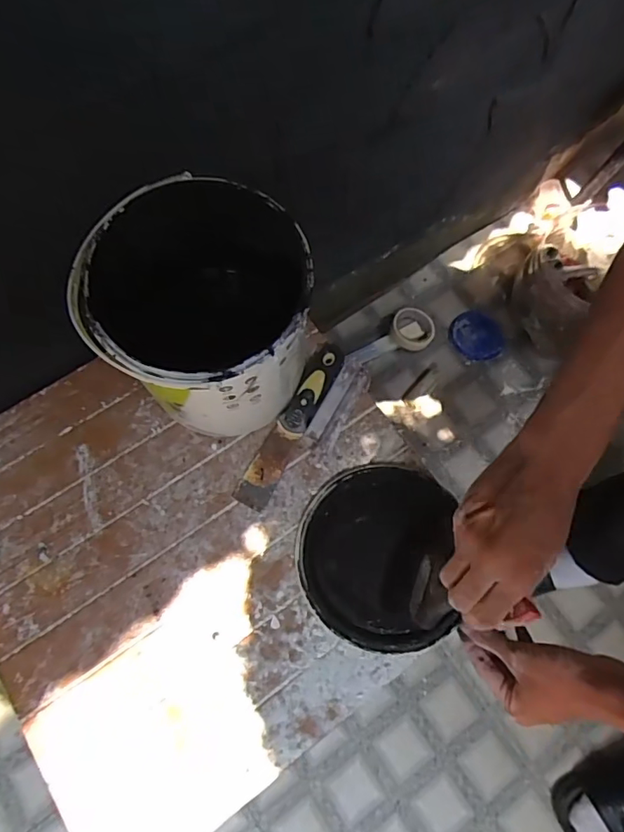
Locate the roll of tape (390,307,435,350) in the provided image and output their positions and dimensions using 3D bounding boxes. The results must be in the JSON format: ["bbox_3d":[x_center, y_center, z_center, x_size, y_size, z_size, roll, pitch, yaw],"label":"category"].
[{"bbox_3d":[0.212,-0.186,1.096,0.092,0.023,0.096,0,71,0],"label":"roll of tape"}]

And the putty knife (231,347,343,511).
[{"bbox_3d":[-0.020,0.007,0.554,0.042,0.030,0.189,26,73,9],"label":"putty knife"}]

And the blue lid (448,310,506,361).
[{"bbox_3d":[0.350,-0.173,1.121,0.110,0.010,0.114,1,68,-2],"label":"blue lid"}]

